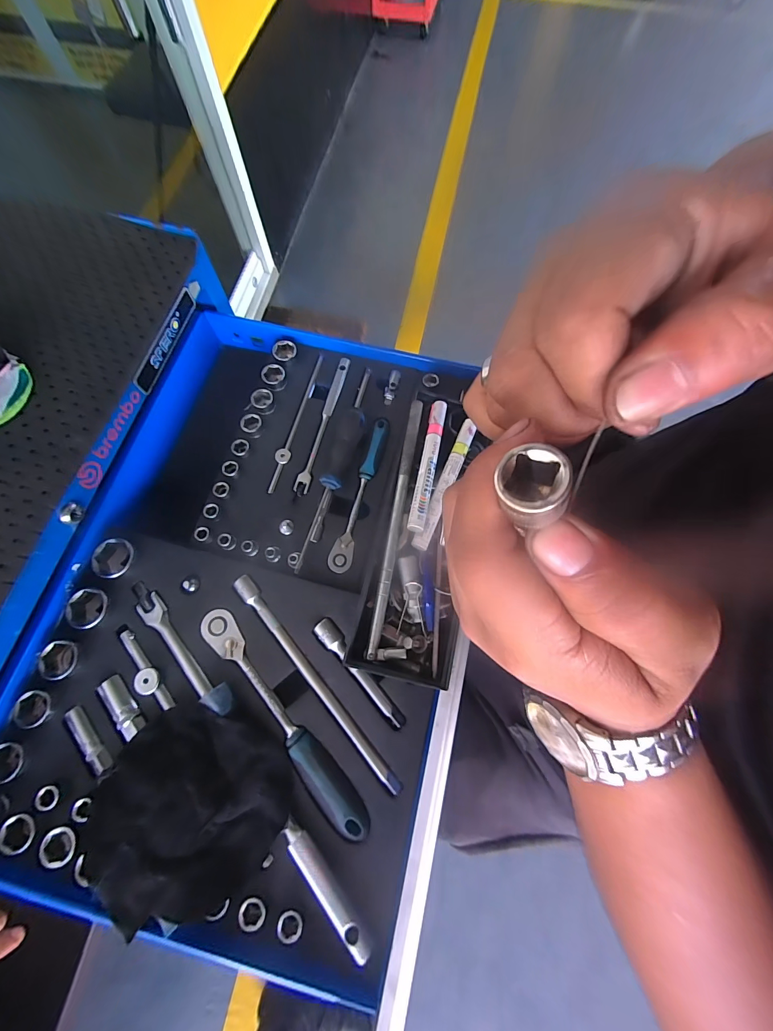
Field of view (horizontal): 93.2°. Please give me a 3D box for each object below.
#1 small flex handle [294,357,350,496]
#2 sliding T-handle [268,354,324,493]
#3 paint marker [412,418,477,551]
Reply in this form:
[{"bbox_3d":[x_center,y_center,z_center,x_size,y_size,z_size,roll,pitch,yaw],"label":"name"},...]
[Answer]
[{"bbox_3d":[-0.076,-0.111,0.443,0.018,0.019,0.185,15,71,4],"label":"small flex handle"},{"bbox_3d":[-0.109,-0.116,0.445,0.017,0.014,0.194,13,71,3],"label":"sliding T-handle"},{"bbox_3d":[0.058,-0.032,0.353,0.015,0.012,0.139,23,71,6],"label":"paint marker"}]

